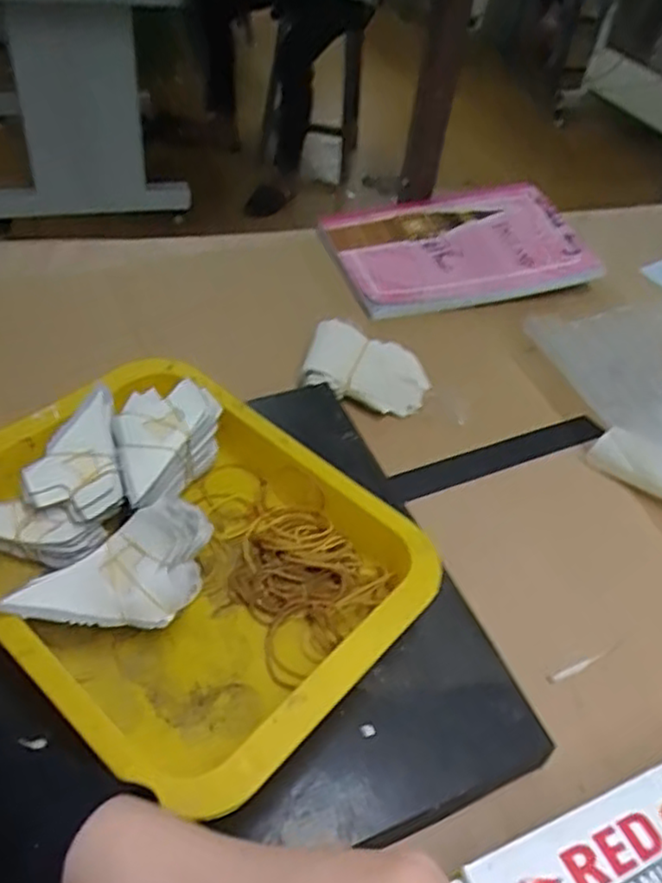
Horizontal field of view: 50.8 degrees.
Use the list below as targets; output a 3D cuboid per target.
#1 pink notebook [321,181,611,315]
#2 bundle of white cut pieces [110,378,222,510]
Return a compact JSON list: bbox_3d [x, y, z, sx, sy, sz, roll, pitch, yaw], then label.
[{"bbox_3d":[0.133,-0.206,0.730,0.255,0.023,0.165,-15,56,-14],"label":"pink notebook"},{"bbox_3d":[-0.097,0.010,0.428,0.063,0.053,0.079,-9,47,-17],"label":"bundle of white cut pieces"}]

